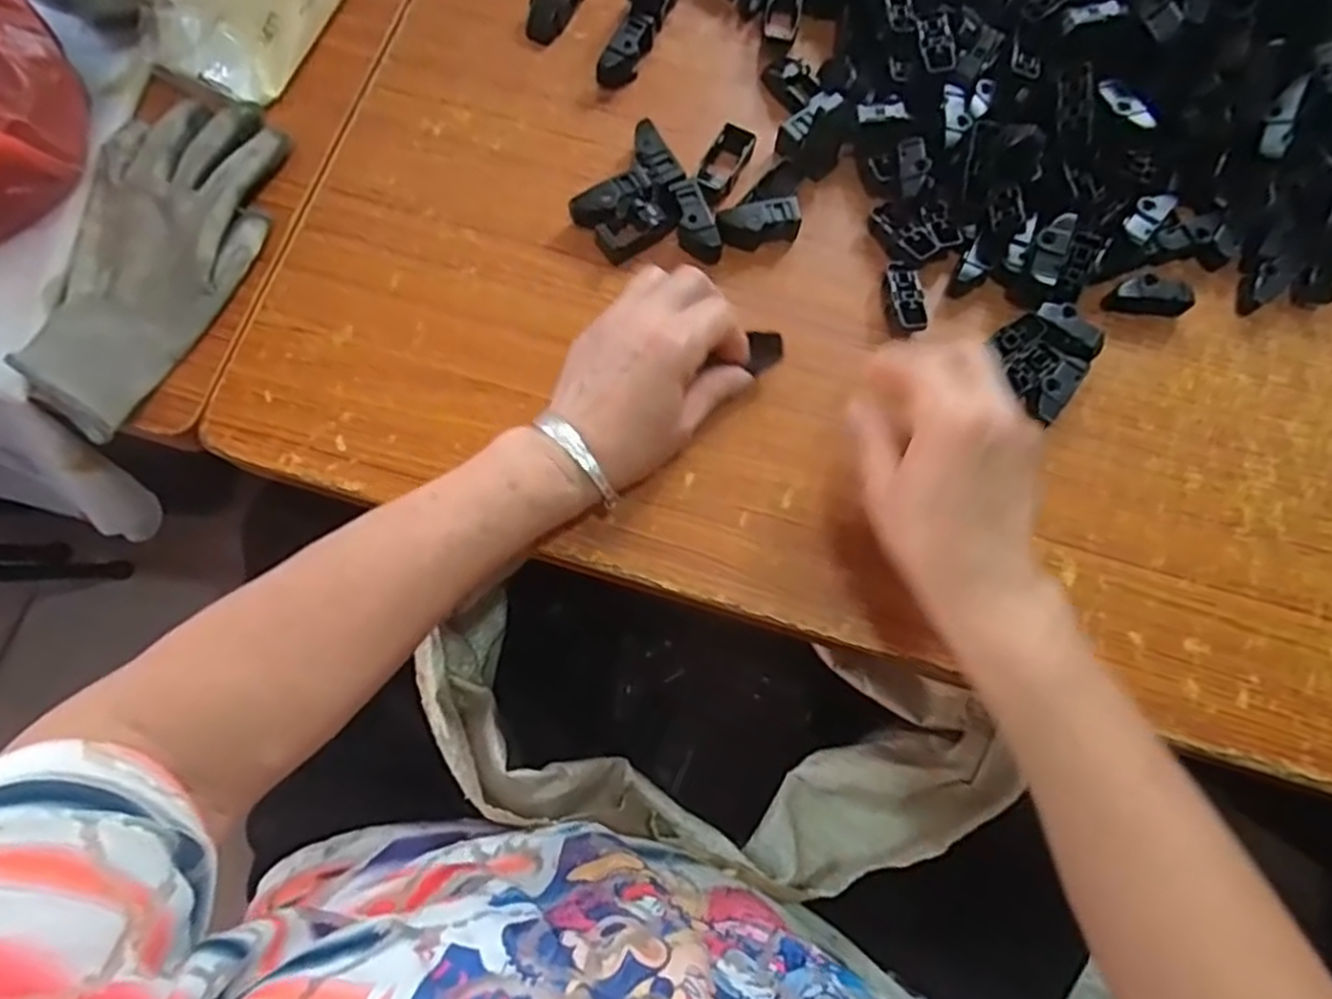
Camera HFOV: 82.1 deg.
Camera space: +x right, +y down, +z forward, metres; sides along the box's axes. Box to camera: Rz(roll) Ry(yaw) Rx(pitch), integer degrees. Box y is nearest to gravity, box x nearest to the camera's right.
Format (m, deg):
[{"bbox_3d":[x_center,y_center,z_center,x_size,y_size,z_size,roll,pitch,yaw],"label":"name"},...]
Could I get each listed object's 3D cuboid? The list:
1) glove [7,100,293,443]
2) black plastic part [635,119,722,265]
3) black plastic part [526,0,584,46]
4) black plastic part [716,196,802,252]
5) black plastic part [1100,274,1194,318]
[{"bbox_3d":[-0.308,-0.144,0.451,0.104,0.028,0.212,17,75,4],"label":"glove"},{"bbox_3d":[0.006,-0.190,0.474,0.022,0.020,0.096,-25,76,-8],"label":"black plastic part"},{"bbox_3d":[-0.076,-0.330,0.511,0.024,0.018,0.049,26,76,6],"label":"black plastic part"},{"bbox_3d":[0.057,-0.169,0.472,0.051,0.024,0.019,-7,75,-3],"label":"black plastic part"},{"bbox_3d":[0.291,-0.123,0.462,0.046,0.018,0.020,6,74,14],"label":"black plastic part"}]

